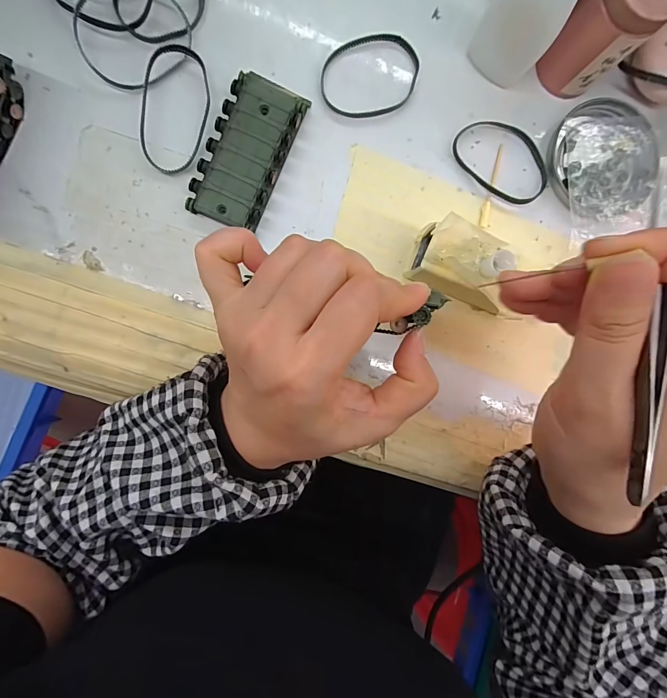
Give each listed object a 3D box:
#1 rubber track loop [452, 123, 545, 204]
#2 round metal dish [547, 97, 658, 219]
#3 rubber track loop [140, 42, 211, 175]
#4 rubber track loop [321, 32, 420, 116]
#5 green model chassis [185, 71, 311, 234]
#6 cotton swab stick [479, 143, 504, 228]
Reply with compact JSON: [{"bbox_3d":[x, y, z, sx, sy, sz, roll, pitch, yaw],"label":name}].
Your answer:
[{"bbox_3d":[0.118,-0.130,0.247,0.070,0.009,0.047,41,87,-6],"label":"rubber track loop"},{"bbox_3d":[0.189,-0.133,0.253,0.077,0.010,0.079,0,92,-6],"label":"round metal dish"},{"bbox_3d":[-0.096,-0.146,0.221,0.037,0.011,0.074,15,90,-6],"label":"rubber track loop"},{"bbox_3d":[0.025,-0.179,0.237,0.067,0.004,0.048,-17,93,-5],"label":"rubber track loop"},{"bbox_3d":[-0.052,-0.122,0.225,0.043,0.015,0.095,24,89,-6],"label":"green model chassis"},{"bbox_3d":[0.109,-0.113,0.249,0.006,0.004,0.058,13,90,-6],"label":"cotton swab stick"}]

